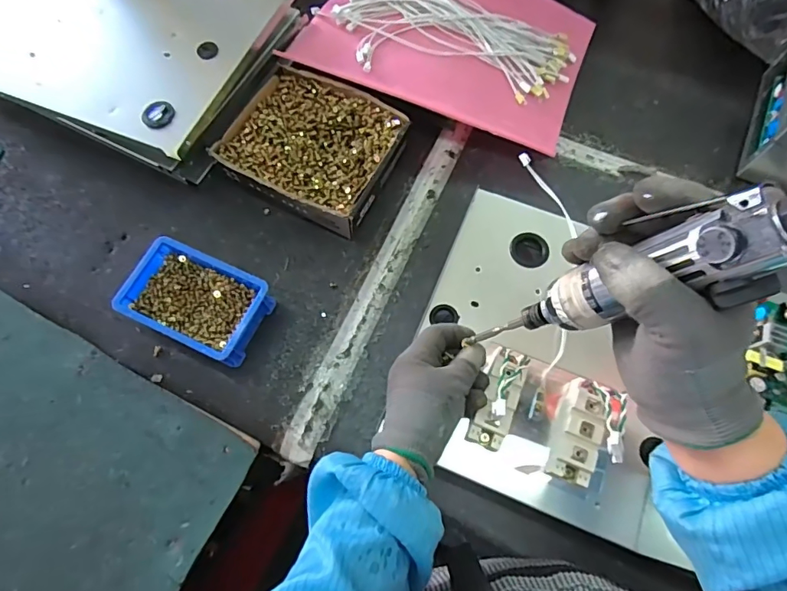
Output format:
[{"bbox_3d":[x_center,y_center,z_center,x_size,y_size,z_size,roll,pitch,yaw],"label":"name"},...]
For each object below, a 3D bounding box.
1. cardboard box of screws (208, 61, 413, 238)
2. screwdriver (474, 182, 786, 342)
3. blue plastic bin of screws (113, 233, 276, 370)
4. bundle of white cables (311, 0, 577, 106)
[{"bbox_3d":[-0.102,-0.193,0.616,0.203,0.052,0.180,24,73,11],"label":"cardboard box of screws"},{"bbox_3d":[0.149,-0.009,0.270,0.034,0.282,0.037,10,68,-24],"label":"screwdriver"},{"bbox_3d":[-0.225,0.008,0.546,0.146,0.056,0.099,24,73,11],"label":"blue plastic bin of screws"},{"bbox_3d":[0.076,-0.380,0.669,0.366,0.038,0.218,16,71,8],"label":"bundle of white cables"}]

